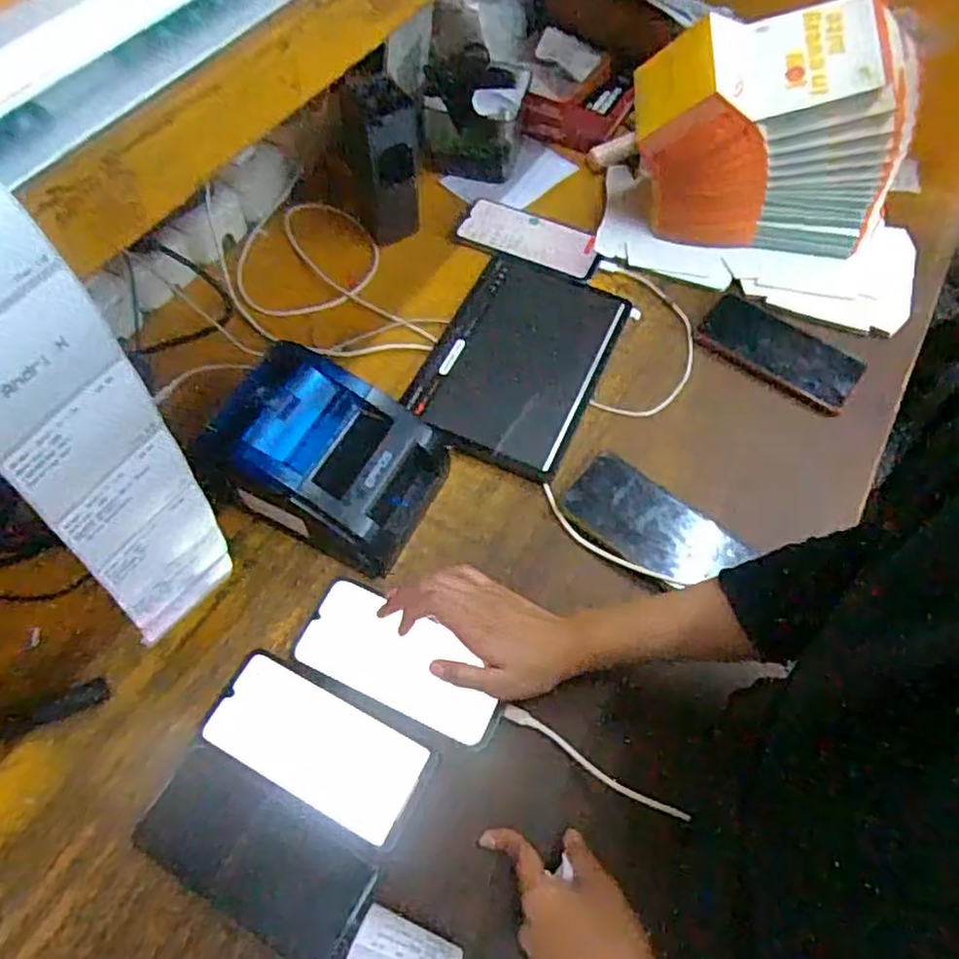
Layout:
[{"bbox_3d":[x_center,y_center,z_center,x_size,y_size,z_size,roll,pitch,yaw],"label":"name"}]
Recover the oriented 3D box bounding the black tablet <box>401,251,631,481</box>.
[{"bbox_3d":[0.040,-0.129,0.695,0.168,0.017,0.250,21,62,10],"label":"black tablet"}]

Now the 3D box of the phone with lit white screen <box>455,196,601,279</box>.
[{"bbox_3d":[0.057,-0.276,0.786,0.164,0.012,0.068,22,62,11],"label":"phone with lit white screen"}]

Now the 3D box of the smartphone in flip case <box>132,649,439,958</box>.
[{"bbox_3d":[-0.137,0.227,0.498,0.164,0.008,0.156,26,63,12],"label":"smartphone in flip case"}]

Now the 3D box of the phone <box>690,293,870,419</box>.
[{"bbox_3d":[0.312,-0.137,0.715,0.160,0.013,0.091,34,65,16],"label":"phone"}]

